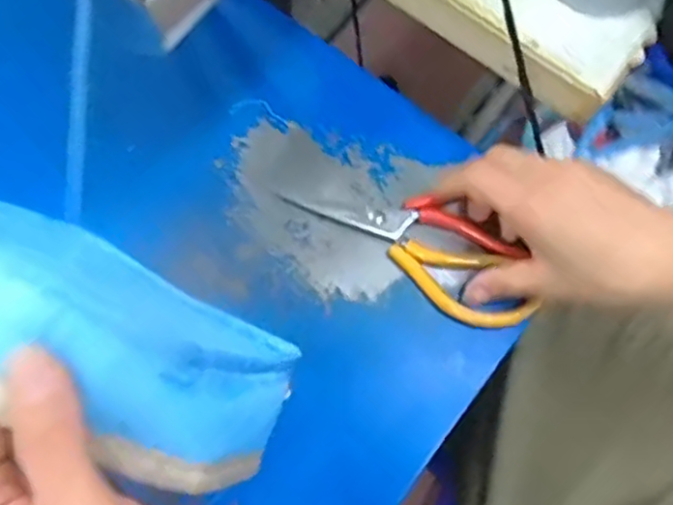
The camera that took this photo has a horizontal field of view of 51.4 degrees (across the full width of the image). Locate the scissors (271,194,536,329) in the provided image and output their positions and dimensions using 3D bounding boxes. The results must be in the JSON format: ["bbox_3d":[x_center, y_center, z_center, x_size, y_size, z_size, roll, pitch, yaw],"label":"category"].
[{"bbox_3d":[0.055,-0.008,0.486,0.179,0.013,0.064,29,75,11],"label":"scissors"}]

